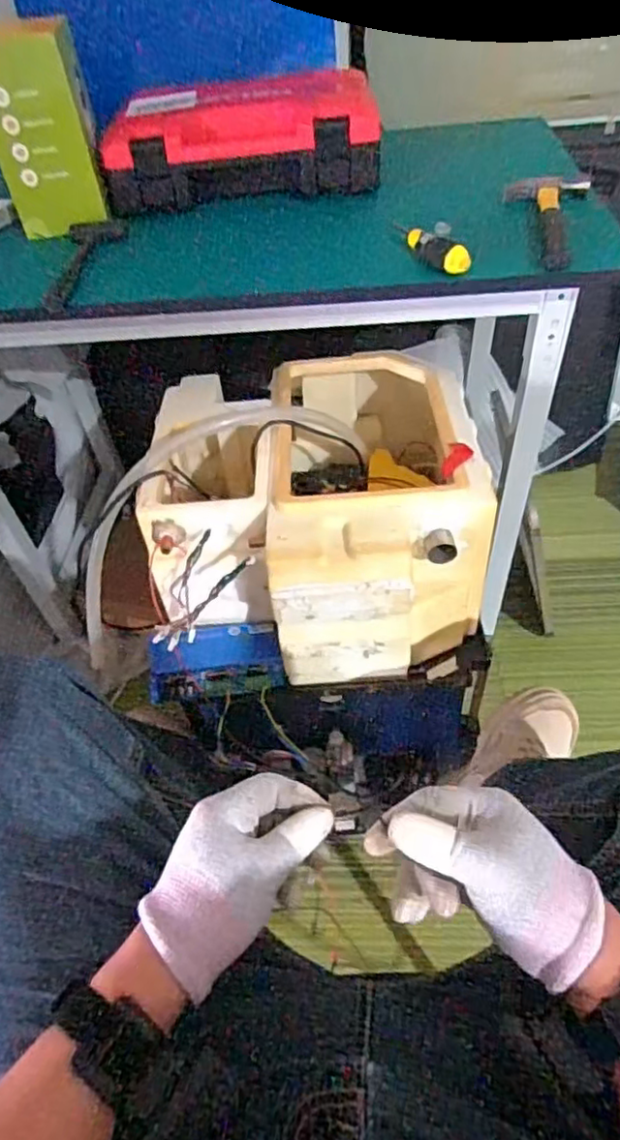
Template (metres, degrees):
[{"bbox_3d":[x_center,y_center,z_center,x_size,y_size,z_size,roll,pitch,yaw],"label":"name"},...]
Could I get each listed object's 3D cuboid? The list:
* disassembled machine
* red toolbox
[{"bbox_3d":[-0.014,0.006,0.866,0.443,0.393,0.439,-12,48,-4],"label":"disassembled machine"},{"bbox_3d":[-0.098,-0.597,0.891,0.368,0.118,0.216,-7,48,0],"label":"red toolbox"}]

